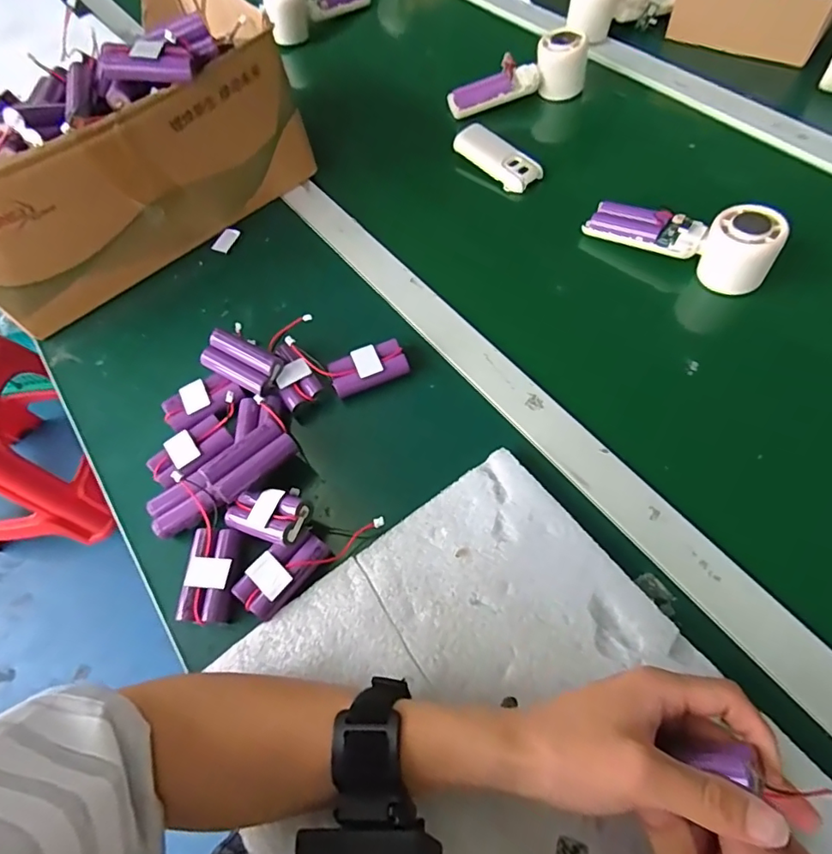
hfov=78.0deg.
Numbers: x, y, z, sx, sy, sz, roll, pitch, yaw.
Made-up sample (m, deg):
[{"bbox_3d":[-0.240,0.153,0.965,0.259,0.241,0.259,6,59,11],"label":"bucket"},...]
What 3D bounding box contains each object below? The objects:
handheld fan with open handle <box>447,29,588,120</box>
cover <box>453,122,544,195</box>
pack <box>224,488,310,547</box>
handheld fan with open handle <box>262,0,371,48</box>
[{"bbox_3d":[0.121,-0.426,0.628,0.164,0.059,0.057,-14,60,10],"label":"handheld fan with open handle"},{"bbox_3d":[0.089,-0.300,0.569,0.043,0.015,0.105,-40,64,-15],"label":"cover"},{"bbox_3d":[-0.110,0.065,0.379,0.067,0.018,0.035,4,59,30],"label":"pack"},{"bbox_3d":[-0.149,-0.627,0.758,0.173,0.049,0.052,-38,64,-14],"label":"handheld fan with open handle"}]

